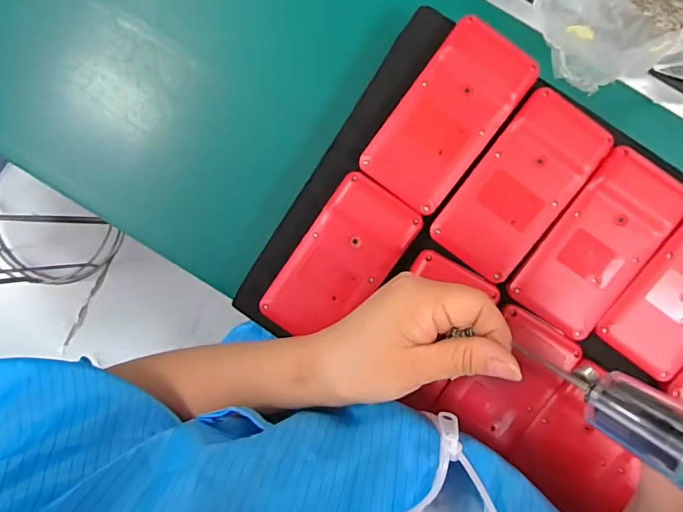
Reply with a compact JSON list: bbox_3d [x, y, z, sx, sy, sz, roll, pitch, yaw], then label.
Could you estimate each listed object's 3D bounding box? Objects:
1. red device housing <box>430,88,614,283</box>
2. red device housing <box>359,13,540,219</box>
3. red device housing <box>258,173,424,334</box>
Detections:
[{"bbox_3d":[0.116,-0.045,0.310,0.061,0.015,0.118,36,96,0],"label":"red device housing"},{"bbox_3d":[0.068,-0.089,0.310,0.062,0.017,0.116,36,96,0],"label":"red device housing"},{"bbox_3d":[-0.001,0.006,0.328,0.061,0.019,0.116,35,96,0],"label":"red device housing"}]

